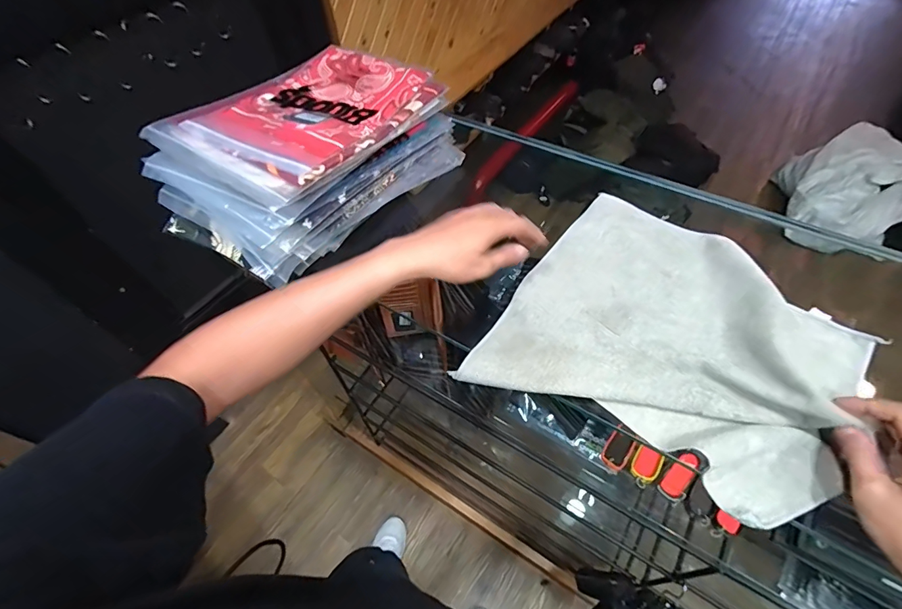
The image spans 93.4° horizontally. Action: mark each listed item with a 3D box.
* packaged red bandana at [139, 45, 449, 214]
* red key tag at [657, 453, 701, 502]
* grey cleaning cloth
[{"bbox_3d":[-0.199,-0.266,0.590,0.231,0.031,0.336,30,57,17],"label":"packaged red bandana"},{"bbox_3d":[0.352,0.263,0.651,0.035,0.007,0.076,38,97,42],"label":"red key tag"},{"bbox_3d":[0.240,0.029,0.455,0.336,0.051,0.321,32,62,22],"label":"grey cleaning cloth"}]

